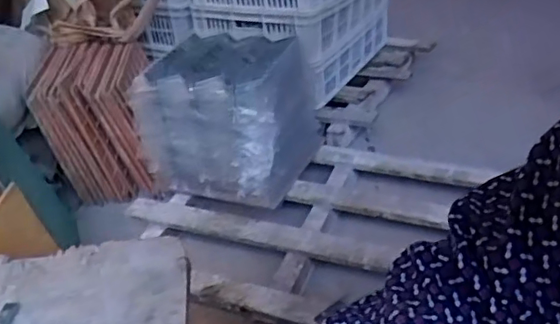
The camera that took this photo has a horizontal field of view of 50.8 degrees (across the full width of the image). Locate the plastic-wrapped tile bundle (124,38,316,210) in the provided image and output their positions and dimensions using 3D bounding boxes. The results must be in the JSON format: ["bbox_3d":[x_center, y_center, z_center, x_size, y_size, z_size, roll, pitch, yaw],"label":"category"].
[{"bbox_3d":[-0.108,-0.104,1.397,0.319,0.322,0.341,6,33,19],"label":"plastic-wrapped tile bundle"}]

